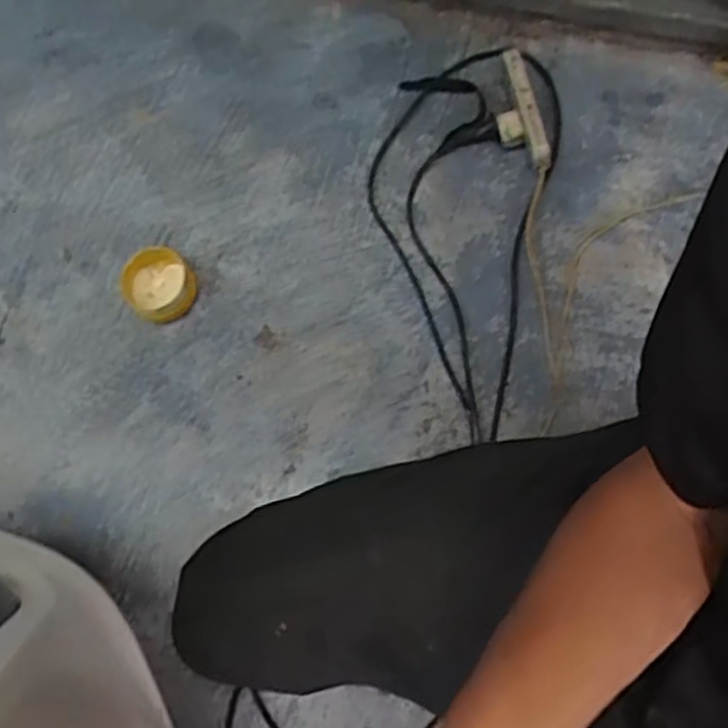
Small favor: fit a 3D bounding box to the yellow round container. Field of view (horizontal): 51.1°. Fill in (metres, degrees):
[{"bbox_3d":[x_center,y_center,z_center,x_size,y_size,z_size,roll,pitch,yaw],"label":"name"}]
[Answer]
[{"bbox_3d":[-0.257,-0.098,0.956,0.088,0.033,0.094,-37,75,-5],"label":"yellow round container"}]

